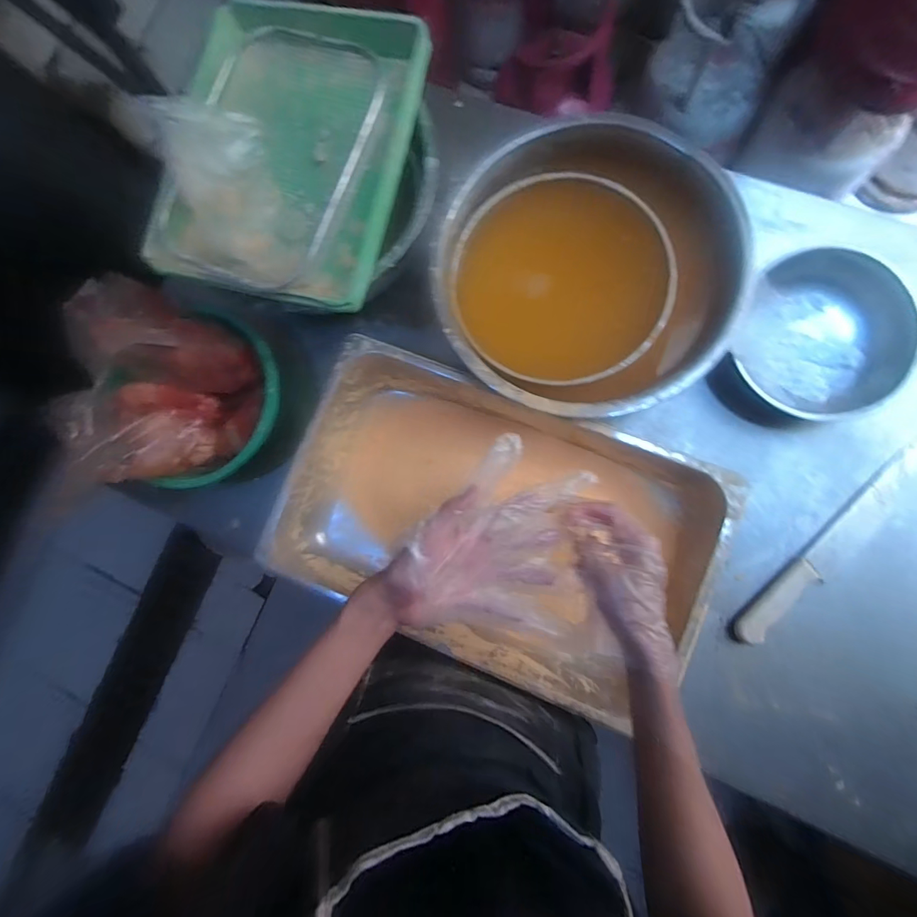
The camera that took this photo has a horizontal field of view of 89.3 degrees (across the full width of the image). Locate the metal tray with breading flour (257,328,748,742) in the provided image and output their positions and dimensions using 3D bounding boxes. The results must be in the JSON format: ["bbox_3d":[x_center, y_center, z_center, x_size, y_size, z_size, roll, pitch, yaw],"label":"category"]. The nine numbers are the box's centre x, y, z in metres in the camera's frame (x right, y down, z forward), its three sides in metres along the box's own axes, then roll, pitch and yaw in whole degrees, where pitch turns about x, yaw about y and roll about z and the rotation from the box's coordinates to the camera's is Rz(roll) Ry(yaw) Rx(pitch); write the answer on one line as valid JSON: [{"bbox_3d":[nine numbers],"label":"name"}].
[{"bbox_3d":[0.047,0.084,0.624,0.535,0.116,0.325,21,87,8],"label":"metal tray with breading flour"}]

